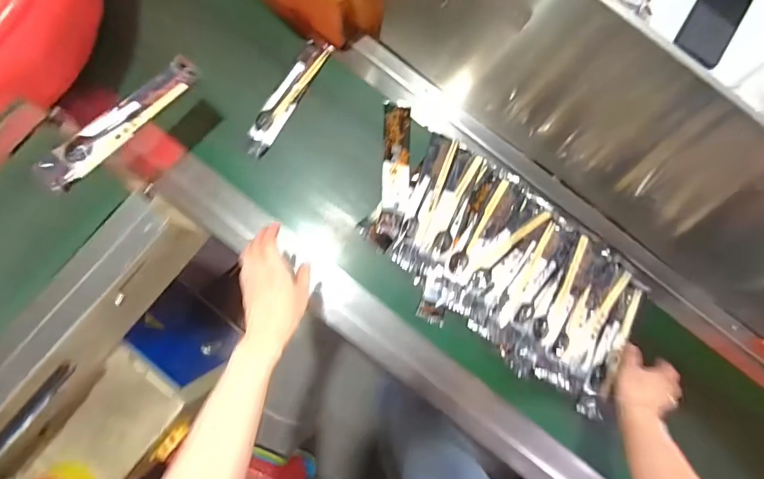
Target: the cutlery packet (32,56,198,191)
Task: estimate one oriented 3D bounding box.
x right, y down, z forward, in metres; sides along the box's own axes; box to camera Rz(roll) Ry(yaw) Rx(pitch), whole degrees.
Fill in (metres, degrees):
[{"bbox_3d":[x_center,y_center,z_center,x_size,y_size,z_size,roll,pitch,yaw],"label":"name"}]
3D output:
[{"bbox_3d":[-0.361,-0.167,0.526,0.056,0.022,0.245,43,83,1],"label":"cutlery packet"}]

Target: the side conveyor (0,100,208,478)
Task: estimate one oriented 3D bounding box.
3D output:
[{"bbox_3d":[-0.556,0.095,0.549,0.330,0.143,0.548,38,83,0],"label":"side conveyor"}]

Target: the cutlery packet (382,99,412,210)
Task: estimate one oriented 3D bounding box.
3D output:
[{"bbox_3d":[0.027,-0.151,0.663,0.046,0.012,0.214,9,72,-20],"label":"cutlery packet"}]

